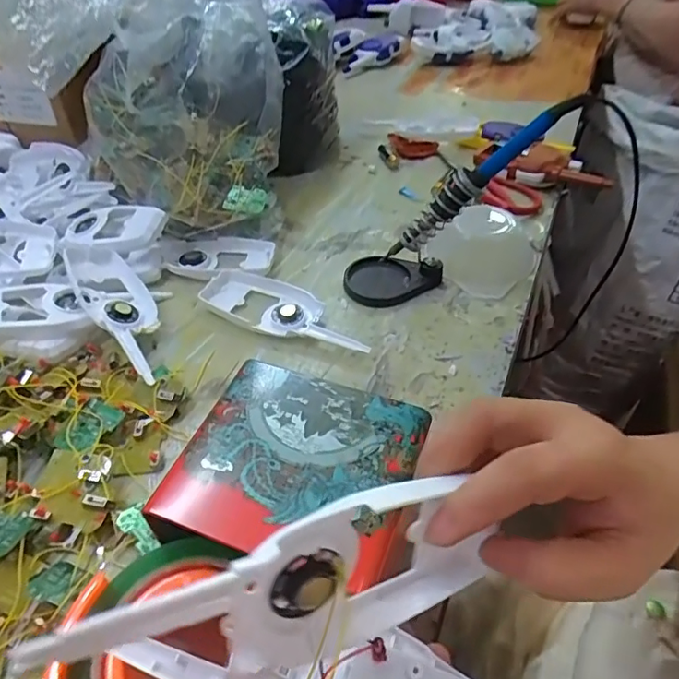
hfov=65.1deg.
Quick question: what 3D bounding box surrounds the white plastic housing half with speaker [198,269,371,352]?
[{"bbox_3d":[-0.048,-0.027,0.482,0.165,0.014,0.058,16,46,17],"label":"white plastic housing half with speaker"}]

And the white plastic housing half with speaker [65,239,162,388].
[{"bbox_3d":[-0.196,-0.038,0.472,0.054,0.026,0.198,-28,50,-26],"label":"white plastic housing half with speaker"}]

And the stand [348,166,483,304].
[{"bbox_3d":[0.058,-0.096,0.482,0.107,0.110,0.064,-13,45,-11],"label":"stand"}]

